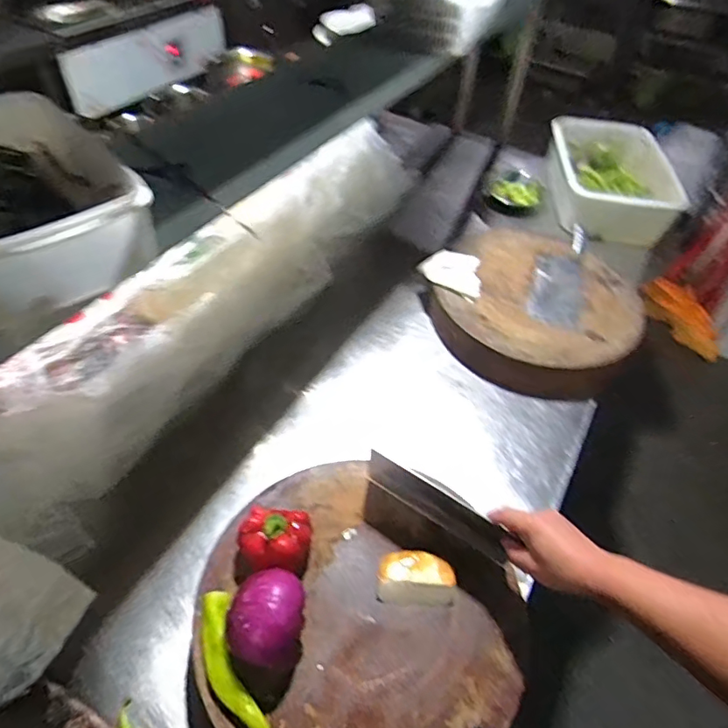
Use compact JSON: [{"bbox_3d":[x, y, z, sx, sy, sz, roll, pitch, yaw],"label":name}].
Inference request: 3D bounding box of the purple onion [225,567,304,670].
[{"bbox_3d":[-0.109,0.290,0.584,0.084,0.085,0.100,4,49,-3],"label":"purple onion"}]

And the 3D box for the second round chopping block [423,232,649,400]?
[{"bbox_3d":[0.352,-0.112,1.071,0.402,0.098,0.402,3,49,-4],"label":"second round chopping block"}]

